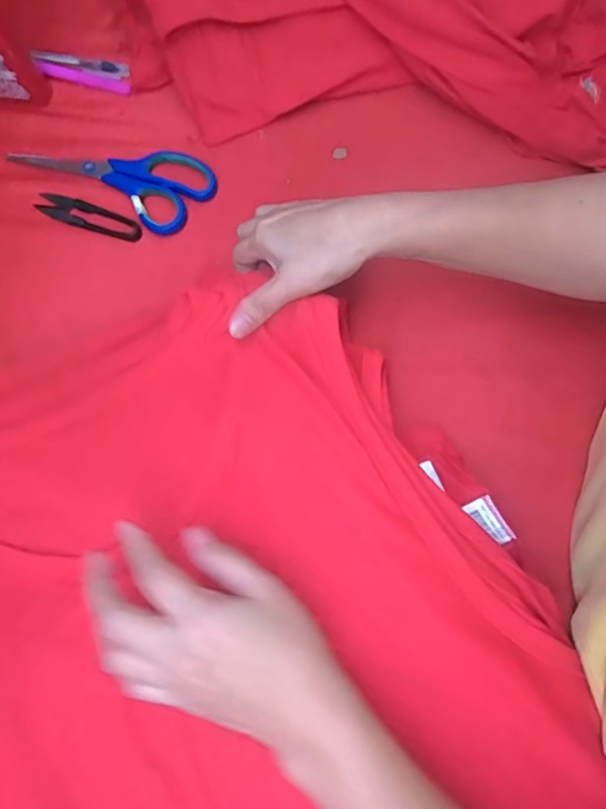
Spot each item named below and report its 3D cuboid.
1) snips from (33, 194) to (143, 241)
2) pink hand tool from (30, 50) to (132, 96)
[{"bbox_3d":[-0.182,-0.160,0.444,0.099,0.008,0.022,22,81,10],"label":"snips"},{"bbox_3d":[-0.197,-0.302,0.469,0.090,0.009,0.026,14,79,9],"label":"pink hand tool"}]

